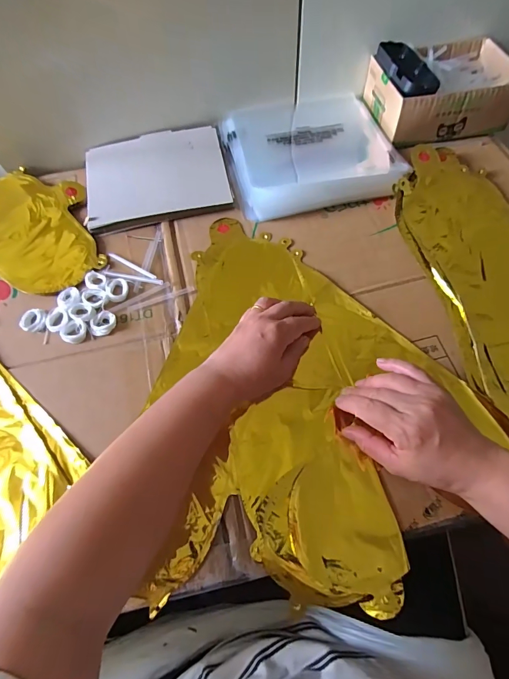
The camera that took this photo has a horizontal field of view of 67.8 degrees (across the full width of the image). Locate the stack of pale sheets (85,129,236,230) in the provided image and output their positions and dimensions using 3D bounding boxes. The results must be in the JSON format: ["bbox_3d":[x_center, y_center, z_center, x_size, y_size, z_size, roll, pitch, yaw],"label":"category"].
[{"bbox_3d":[-0.139,-0.235,0.537,0.190,0.011,0.168,-11,61,-4],"label":"stack of pale sheets"}]

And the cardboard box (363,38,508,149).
[{"bbox_3d":[0.275,-0.372,0.566,0.189,0.067,0.143,-12,61,-4],"label":"cardboard box"}]

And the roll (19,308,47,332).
[{"bbox_3d":[-0.257,-0.022,0.442,0.030,0.010,0.029,-1,61,2],"label":"roll"}]

